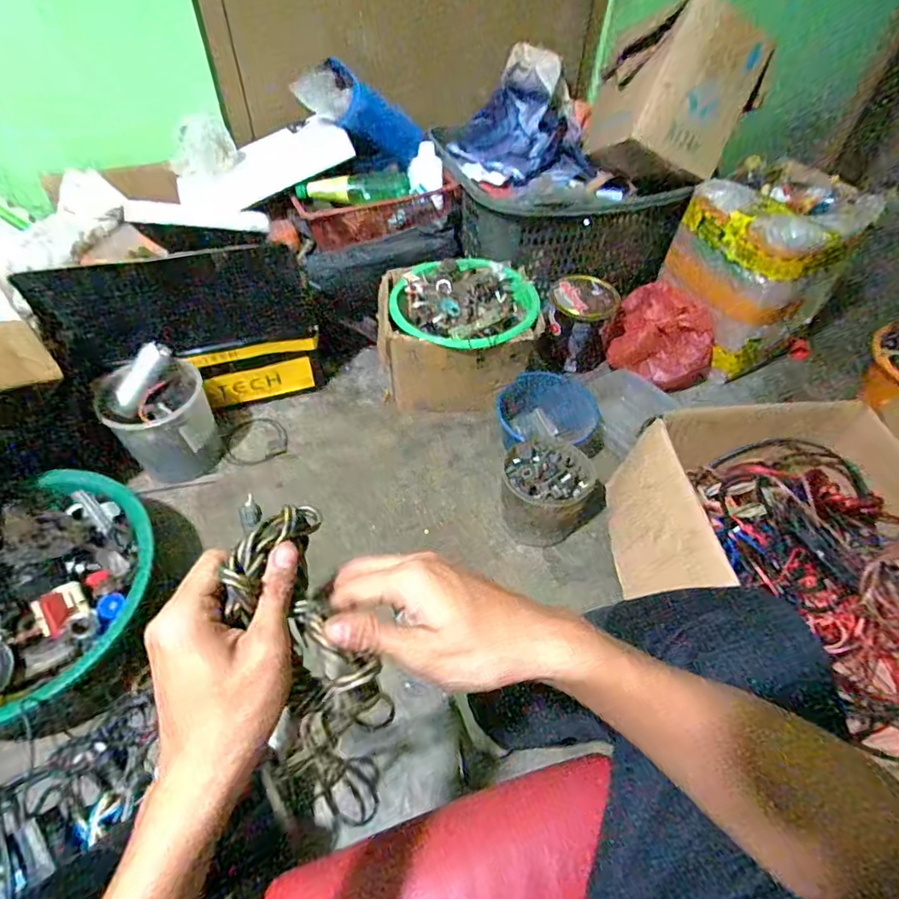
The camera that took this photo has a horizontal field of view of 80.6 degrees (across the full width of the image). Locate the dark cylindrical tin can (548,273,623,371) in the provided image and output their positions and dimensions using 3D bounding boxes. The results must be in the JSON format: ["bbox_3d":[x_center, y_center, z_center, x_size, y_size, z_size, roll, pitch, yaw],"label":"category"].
[{"bbox_3d":[0.289,-0.283,1.184,0.147,0.137,0.156,1,51,-1],"label":"dark cylindrical tin can"}]

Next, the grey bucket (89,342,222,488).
[{"bbox_3d":[-0.501,-0.052,0.942,0.145,0.183,0.161,37,59,25],"label":"grey bucket"}]

